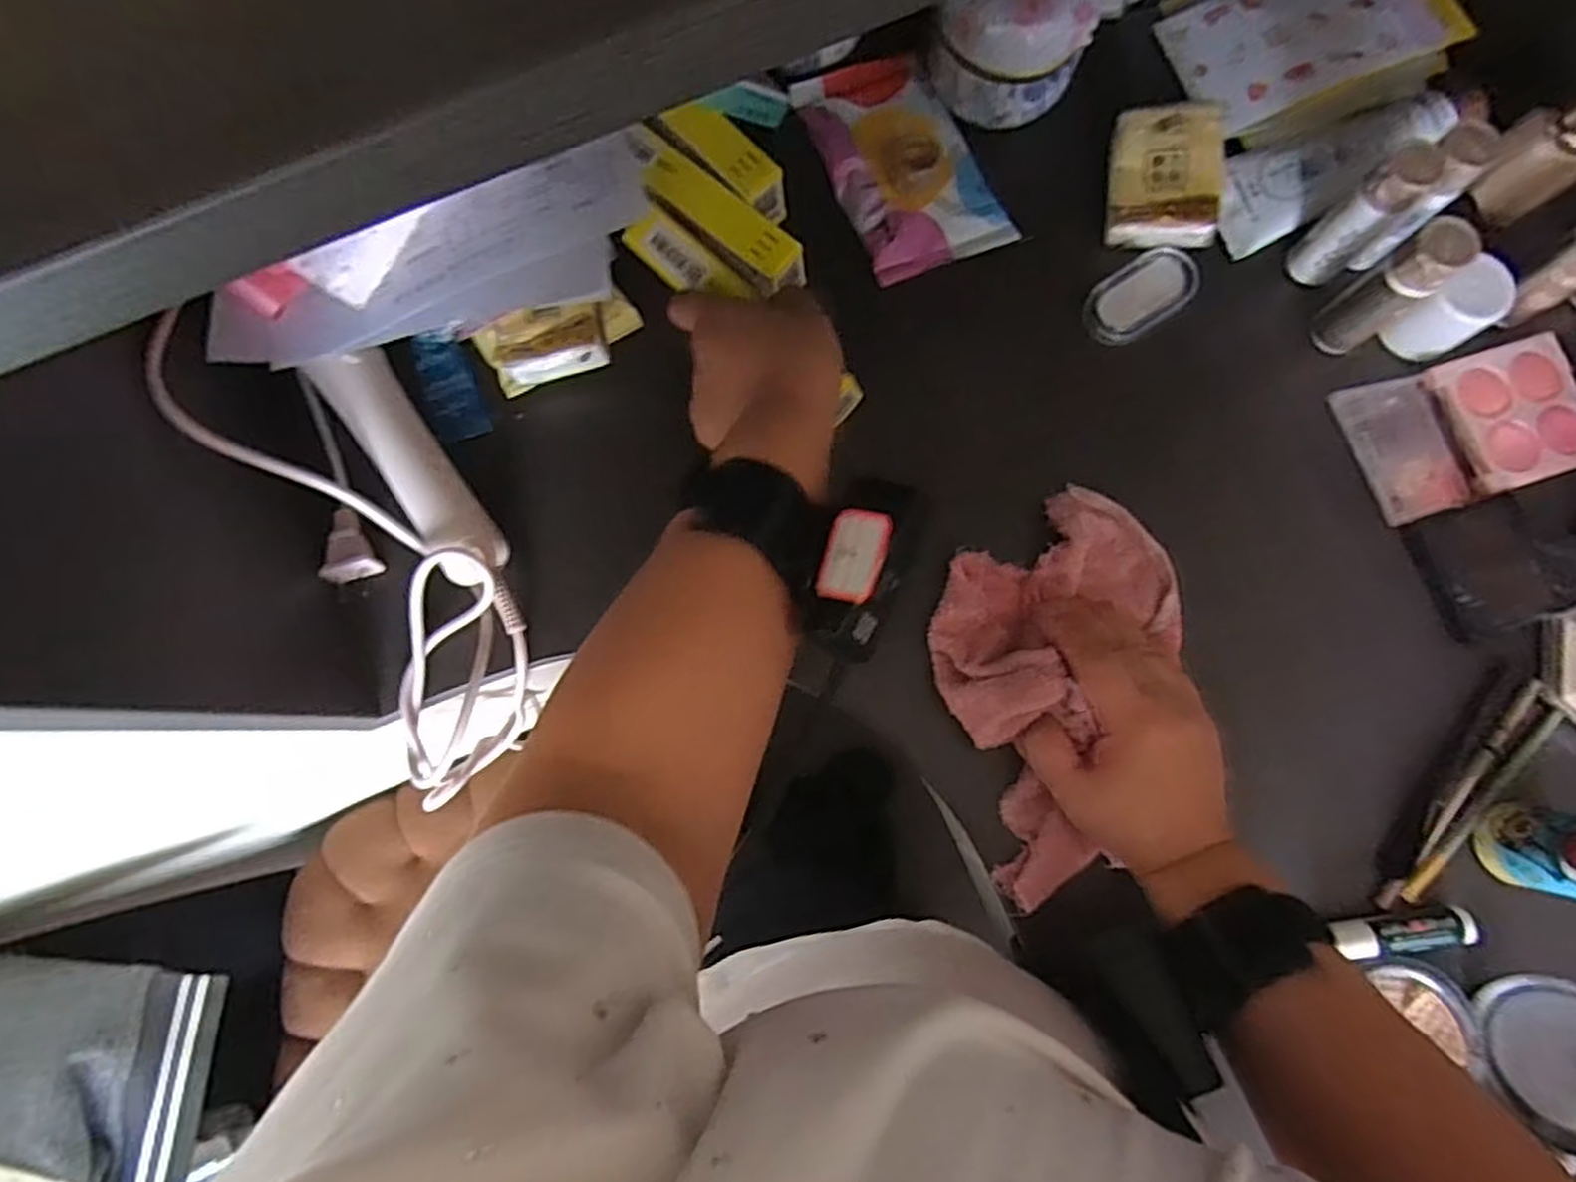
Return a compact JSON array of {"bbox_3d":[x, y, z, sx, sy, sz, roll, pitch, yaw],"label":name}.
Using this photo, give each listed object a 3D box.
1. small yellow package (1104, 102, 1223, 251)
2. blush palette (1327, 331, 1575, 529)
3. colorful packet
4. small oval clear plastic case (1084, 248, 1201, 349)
[{"bbox_3d":[0.217,-0.237,0.452,0.060,0.024,0.077,7,80,2],"label":"small yellow package"},{"bbox_3d":[0.365,-0.088,0.421,0.141,0.022,0.076,-18,80,-2],"label":"blush palette"},{"bbox_3d":[0.066,-0.257,0.461,0.083,0.028,0.143,-22,79,-5],"label":"colorful packet"},{"bbox_3d":[0.203,-0.170,0.455,0.062,0.018,0.039,-30,81,-4],"label":"small oval clear plastic case"}]

